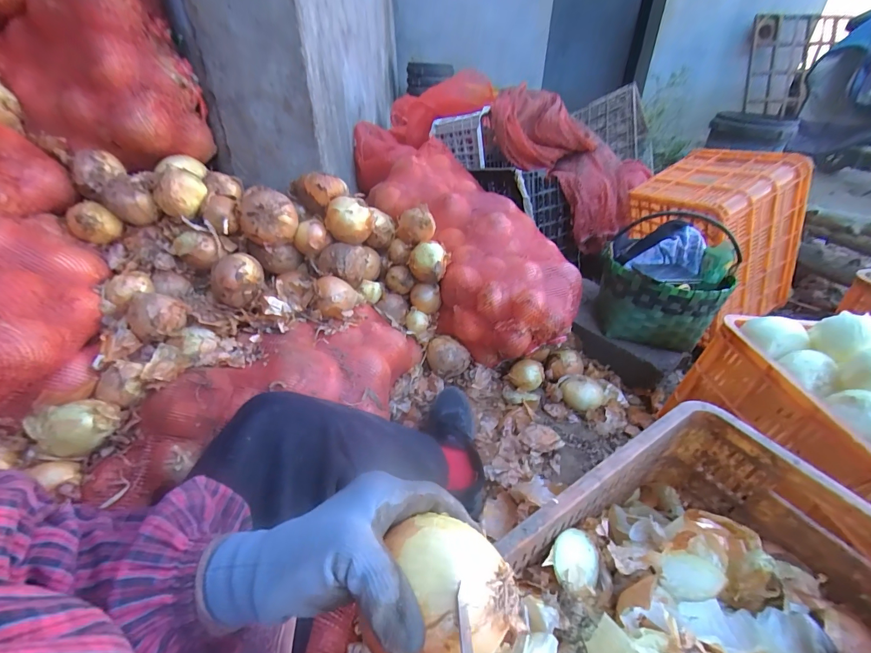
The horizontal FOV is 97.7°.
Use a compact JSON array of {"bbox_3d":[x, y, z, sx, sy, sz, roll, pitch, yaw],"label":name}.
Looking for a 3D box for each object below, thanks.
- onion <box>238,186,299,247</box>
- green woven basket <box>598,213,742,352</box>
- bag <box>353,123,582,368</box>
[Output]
[{"bbox_3d":[-0.334,-0.221,0.764,0.105,0.092,0.076,-13,38,-13],"label":"onion"},{"bbox_3d":[0.543,-0.096,0.916,0.253,0.245,0.215,22,43,30],"label":"green woven basket"},{"bbox_3d":[0.056,-0.271,1.035,0.341,0.237,0.804,-19,68,-21],"label":"bag"}]

